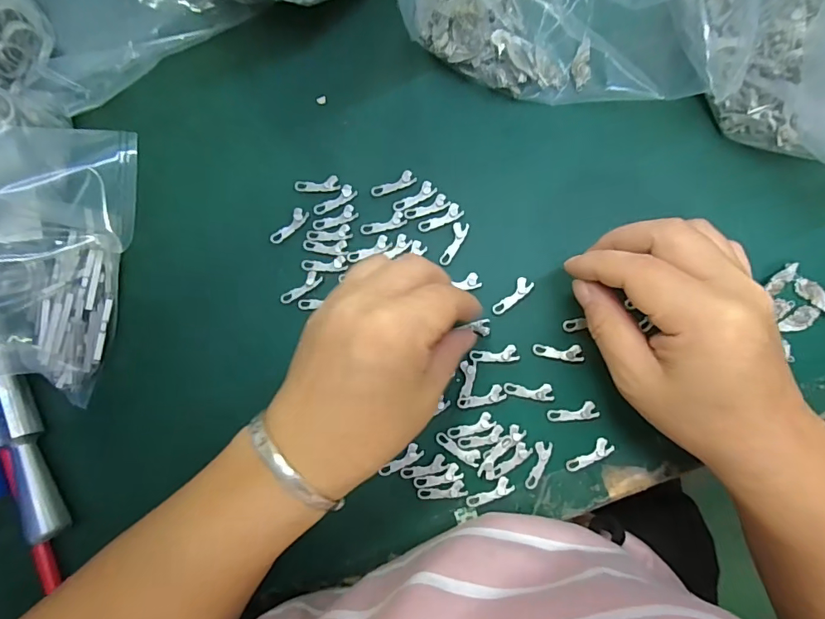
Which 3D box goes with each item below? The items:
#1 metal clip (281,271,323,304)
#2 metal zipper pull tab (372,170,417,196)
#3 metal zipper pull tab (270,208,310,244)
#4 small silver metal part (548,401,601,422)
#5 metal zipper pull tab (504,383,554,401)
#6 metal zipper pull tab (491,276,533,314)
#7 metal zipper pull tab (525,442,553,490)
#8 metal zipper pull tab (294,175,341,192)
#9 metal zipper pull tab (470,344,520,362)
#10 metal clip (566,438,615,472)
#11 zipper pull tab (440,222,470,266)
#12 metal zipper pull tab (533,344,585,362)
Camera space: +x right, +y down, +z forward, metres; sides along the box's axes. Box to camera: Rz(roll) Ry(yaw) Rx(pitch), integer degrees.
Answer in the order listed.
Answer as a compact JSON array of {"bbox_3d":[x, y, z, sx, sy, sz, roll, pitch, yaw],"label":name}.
[{"bbox_3d":[-0.069,-0.013,0.282,0.028,0.004,0.010,-37,85,0],"label":"metal clip"},{"bbox_3d":[-0.012,-0.078,0.284,0.028,0.004,0.009,-22,86,1],"label":"metal zipper pull tab"},{"bbox_3d":[-0.077,-0.052,0.286,0.028,0.004,0.009,-42,85,0],"label":"metal zipper pull tab"},{"bbox_3d":[0.093,0.060,0.267,0.029,0.004,0.010,-9,86,2],"label":"small silver metal part"},{"bbox_3d":[0.068,0.048,0.269,0.028,0.004,0.010,3,87,3],"label":"metal zipper pull tab"},{"bbox_3d":[0.060,-0.007,0.275,0.010,0.004,0.028,43,89,5],"label":"metal zipper pull tab"},{"bbox_3d":[0.073,0.090,0.266,0.009,0.004,0.029,18,88,4],"label":"metal zipper pull tab"},{"bbox_3d":[-0.059,-0.078,0.287,0.027,0.004,0.010,-10,86,2],"label":"metal zipper pull tab"},{"bbox_3d":[0.049,0.028,0.272,0.028,0.004,0.010,-10,86,2],"label":"metal zipper pull tab"},{"bbox_3d":[0.102,0.084,0.265,0.029,0.004,0.010,-27,86,1],"label":"metal clip"},{"bbox_3d":[0.025,-0.040,0.279,0.009,0.004,0.028,22,88,4],"label":"zipper pull tab"},{"bbox_3d":[0.086,0.026,0.270,0.028,0.004,0.010,1,87,3],"label":"metal zipper pull tab"}]

